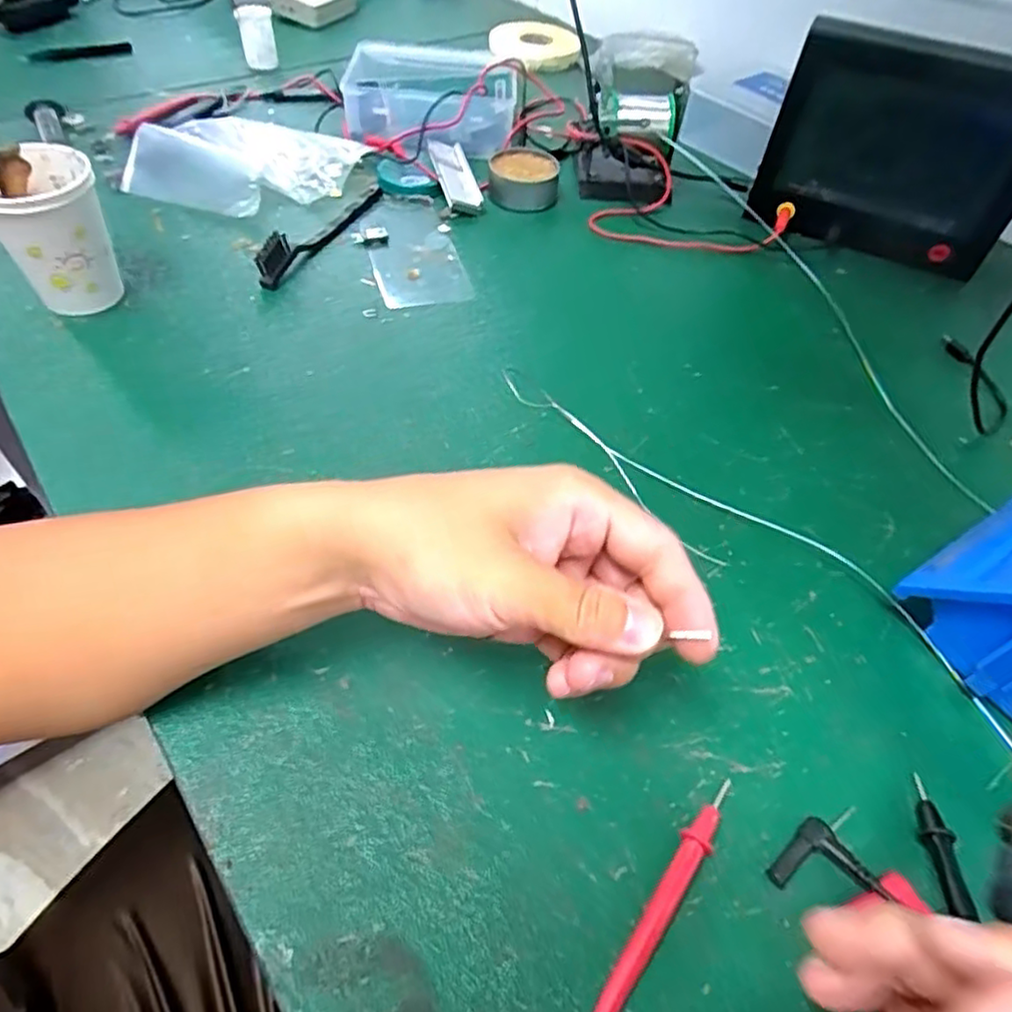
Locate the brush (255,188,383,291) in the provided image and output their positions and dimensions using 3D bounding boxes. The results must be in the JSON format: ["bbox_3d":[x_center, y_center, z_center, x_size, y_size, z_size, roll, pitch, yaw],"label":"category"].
[{"bbox_3d":[-0.147,-0.230,0.544,0.015,0.030,0.166,22,54,12],"label":"brush"}]

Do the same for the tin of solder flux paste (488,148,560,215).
[{"bbox_3d":[0.017,-0.301,0.612,0.062,0.029,0.065,5,52,-1],"label":"tin of solder flux paste"}]

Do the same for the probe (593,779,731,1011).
[{"bbox_3d":[0.060,0.164,0.266,0.012,0.011,0.122,32,56,19],"label":"probe"}]

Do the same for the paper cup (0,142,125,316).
[{"bbox_3d":[-0.303,-0.183,0.450,0.067,0.093,0.067,2,52,-3],"label":"paper cup"}]

